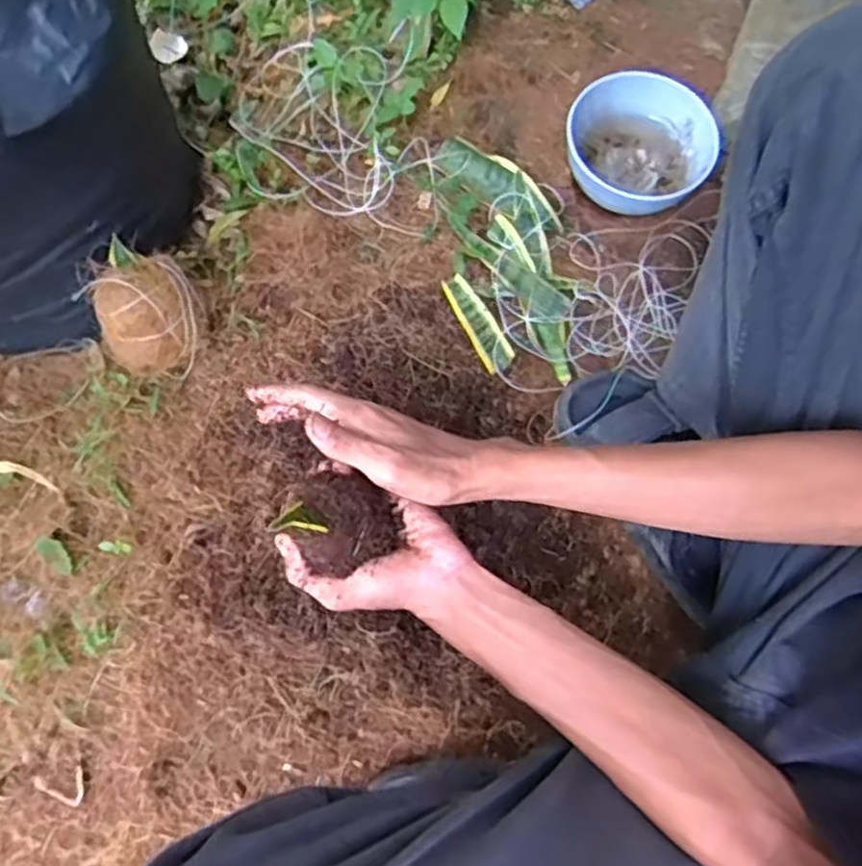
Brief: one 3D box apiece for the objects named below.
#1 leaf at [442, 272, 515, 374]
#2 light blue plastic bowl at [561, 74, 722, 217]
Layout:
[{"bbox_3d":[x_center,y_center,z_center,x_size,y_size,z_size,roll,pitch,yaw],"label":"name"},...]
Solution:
[{"bbox_3d":[0.045,-0.109,0.734,0.028,0.007,0.102,-27,75,-7],"label":"leaf"},{"bbox_3d":[0.207,-0.279,0.761,0.140,0.072,0.131,0,73,1],"label":"light blue plastic bowl"}]

